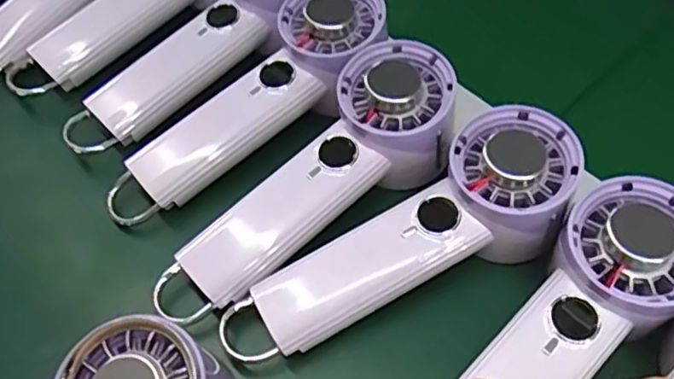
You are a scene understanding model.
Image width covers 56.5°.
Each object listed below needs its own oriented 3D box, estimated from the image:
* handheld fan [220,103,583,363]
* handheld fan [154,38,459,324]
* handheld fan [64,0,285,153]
[{"bbox_3d":[0.034,0.030,0.319,0.196,0.046,0.062,-31,60,-2],"label":"handheld fan"},{"bbox_3d":[-0.014,-0.001,0.336,0.198,0.038,0.065,-42,64,-7],"label":"handheld fan"},{"bbox_3d":[-0.083,-0.091,0.391,0.057,0.033,0.191,41,82,24],"label":"handheld fan"}]

